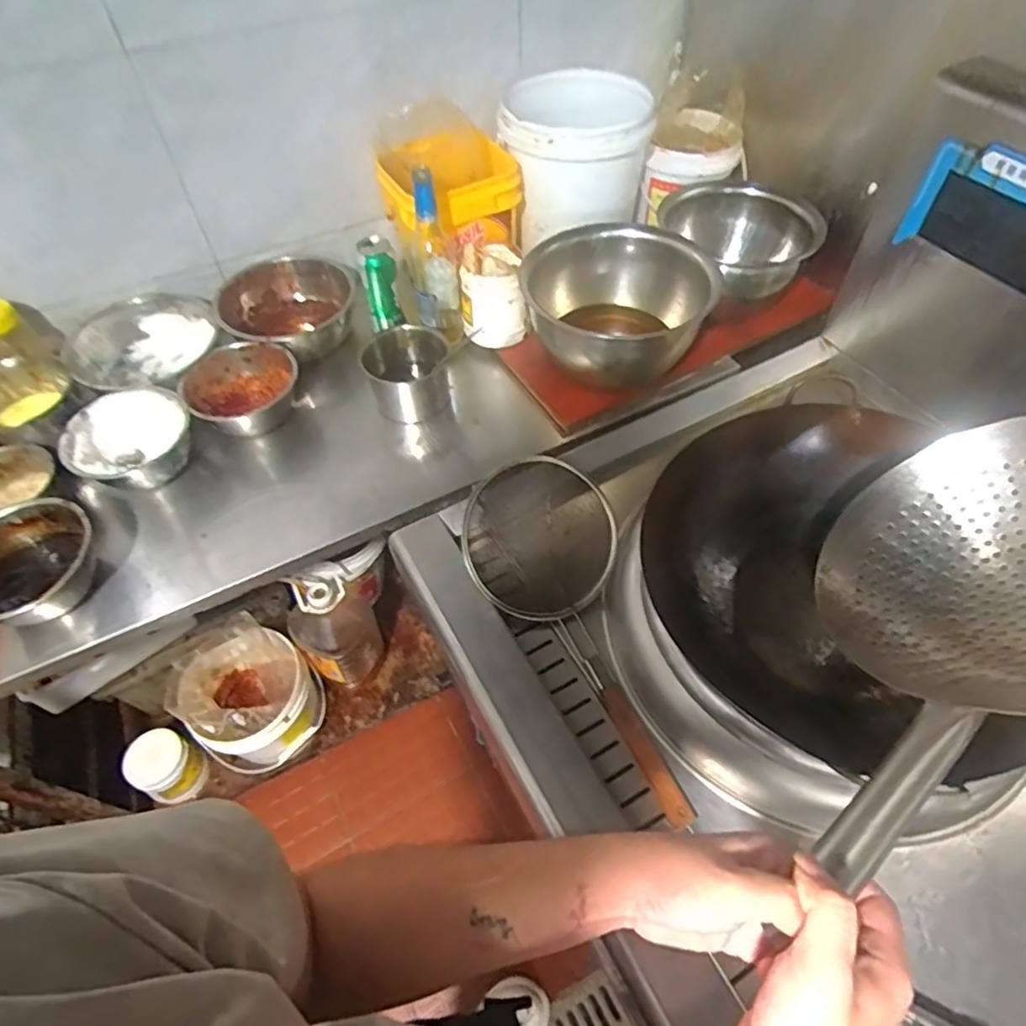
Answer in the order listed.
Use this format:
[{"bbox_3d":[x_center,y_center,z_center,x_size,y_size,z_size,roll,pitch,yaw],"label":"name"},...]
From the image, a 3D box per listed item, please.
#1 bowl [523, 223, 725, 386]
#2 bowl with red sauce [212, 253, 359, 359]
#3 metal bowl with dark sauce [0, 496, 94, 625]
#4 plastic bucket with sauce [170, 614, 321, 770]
[{"bbox_3d":[0.151,-0.336,0.963,0.230,0.142,0.269,-19,55,-12],"label":"bowl"},{"bbox_3d":[-0.405,-0.371,1.152,0.253,0.120,0.262,-1,53,1],"label":"bowl with red sauce"},{"bbox_3d":[-0.631,0.074,0.800,0.174,0.081,0.169,-1,53,1],"label":"metal bowl with dark sauce"},{"bbox_3d":[-0.554,0.384,1.297,0.242,0.214,0.239,-1,53,1],"label":"plastic bucket with sauce"}]

